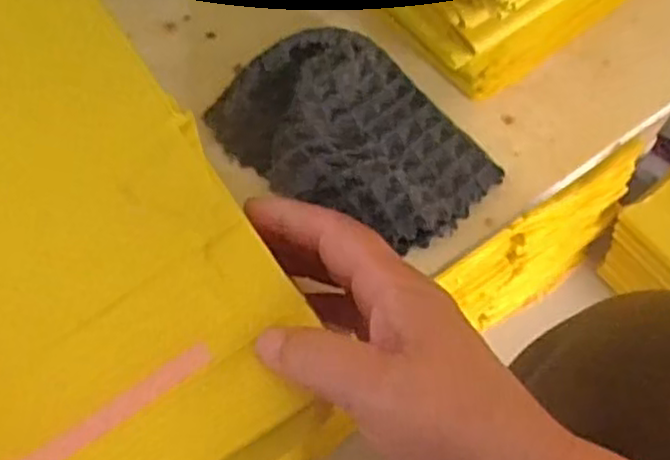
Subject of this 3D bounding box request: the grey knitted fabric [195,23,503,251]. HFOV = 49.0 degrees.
[{"bbox_3d":[0.008,-0.049,0.388,0.094,0.028,0.140,-40,69,-18],"label":"grey knitted fabric"}]

